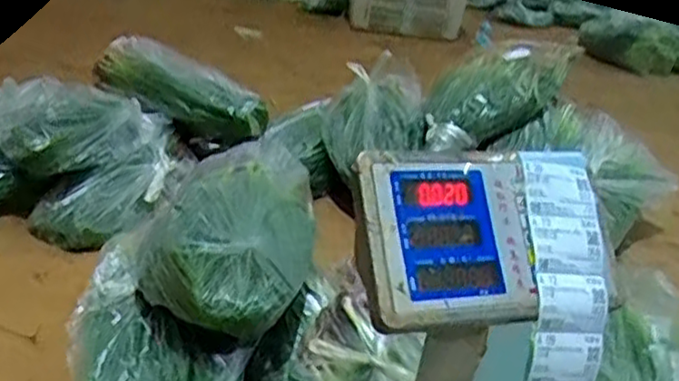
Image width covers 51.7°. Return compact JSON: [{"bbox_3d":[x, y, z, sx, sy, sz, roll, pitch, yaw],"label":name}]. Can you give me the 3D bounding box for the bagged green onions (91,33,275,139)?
[{"bbox_3d":[-0.394,-0.255,1.750,0.446,0.130,0.165,24,25,5],"label":"bagged green onions"}]

